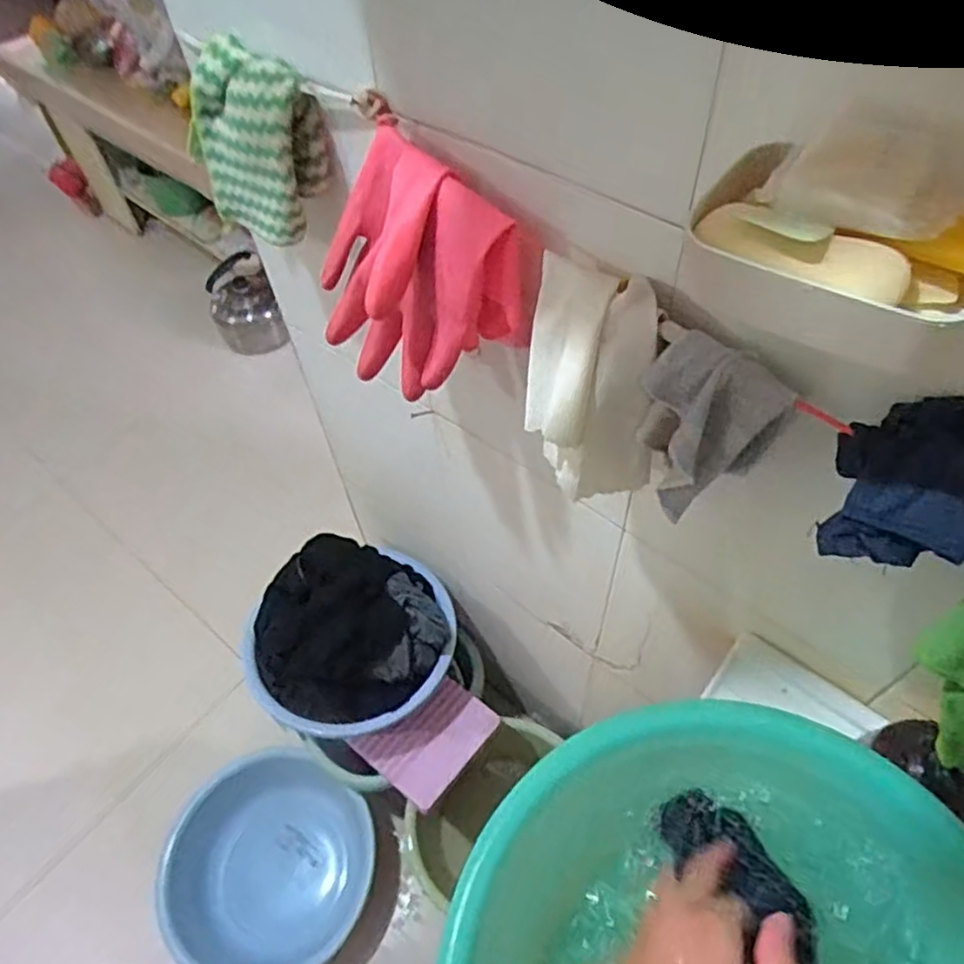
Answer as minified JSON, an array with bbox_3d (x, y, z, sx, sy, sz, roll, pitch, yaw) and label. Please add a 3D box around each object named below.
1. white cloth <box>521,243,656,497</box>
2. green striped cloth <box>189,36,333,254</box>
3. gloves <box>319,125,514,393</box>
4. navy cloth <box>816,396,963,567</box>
[{"bbox_3d":[0.071,-0.065,0.466,0.079,0.139,0.096,-2,54,4],"label":"white cloth"},{"bbox_3d":[-0.186,-0.278,0.580,0.118,0.138,0.049,23,60,20],"label":"green striped cloth"},{"bbox_3d":[-0.054,-0.150,0.518,0.102,0.151,0.148,-38,60,-20],"label":"gloves"},{"bbox_3d":[0.224,0.008,0.367,0.072,0.077,0.073,18,58,17],"label":"navy cloth"}]

